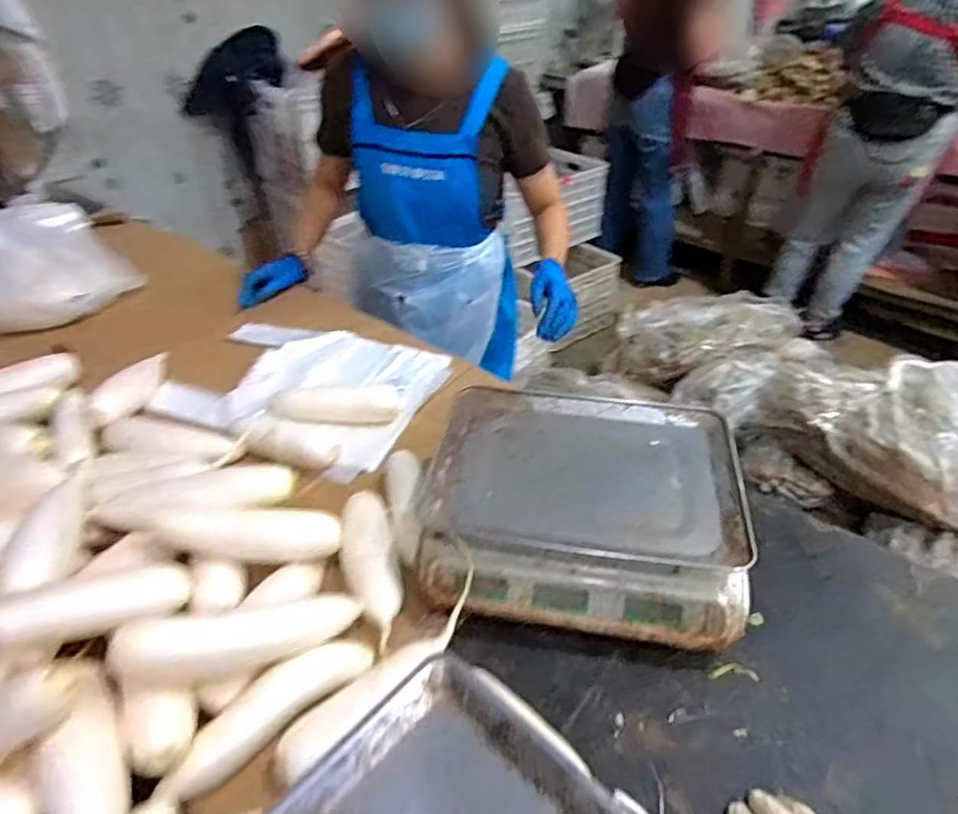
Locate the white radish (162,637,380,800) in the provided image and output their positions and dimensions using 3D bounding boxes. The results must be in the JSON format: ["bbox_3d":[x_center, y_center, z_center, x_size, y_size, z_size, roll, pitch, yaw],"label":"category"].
[{"bbox_3d":[-0.202,0.293,0.583,0.050,0.046,0.210,25,30,29],"label":"white radish"}]

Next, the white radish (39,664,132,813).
[{"bbox_3d":[-0.311,0.300,0.469,0.053,0.046,0.179,-17,53,-20],"label":"white radish"}]

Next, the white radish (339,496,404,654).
[{"bbox_3d":[-0.121,0.180,0.677,0.062,0.047,0.198,-10,53,-12],"label":"white radish"}]

